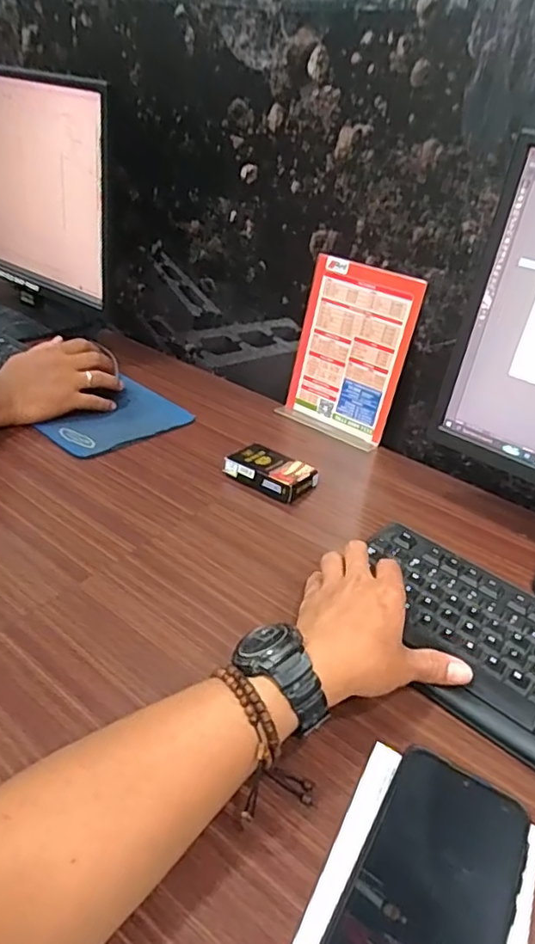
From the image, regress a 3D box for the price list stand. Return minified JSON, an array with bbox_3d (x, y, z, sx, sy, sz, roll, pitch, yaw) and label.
[{"bbox_3d":[0.101,-0.150,0.747,0.151,0.208,0.049,27,37,28],"label":"price list stand"}]

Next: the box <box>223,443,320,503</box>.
[{"bbox_3d":[0.005,-0.001,0.650,0.090,0.021,0.059,22,35,22],"label":"box"}]

